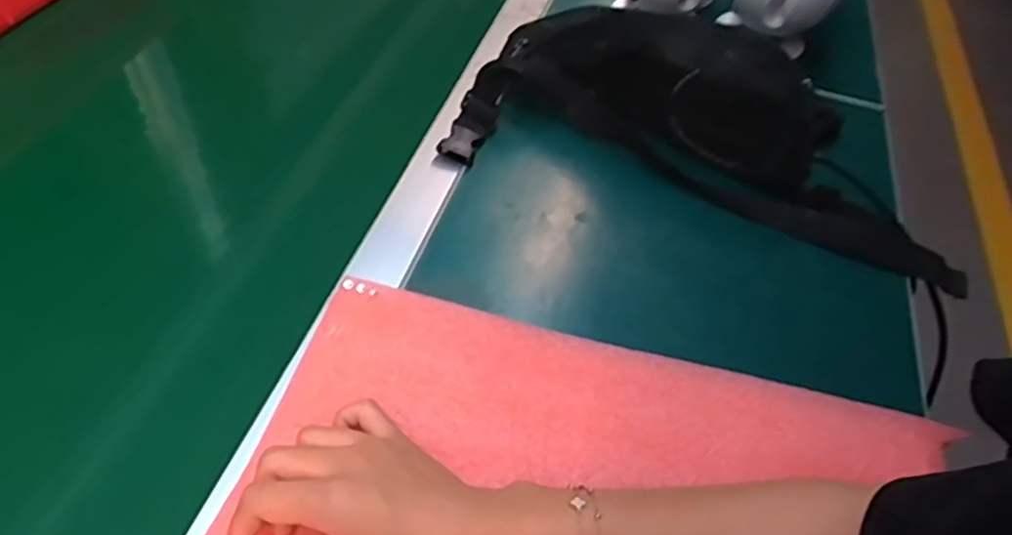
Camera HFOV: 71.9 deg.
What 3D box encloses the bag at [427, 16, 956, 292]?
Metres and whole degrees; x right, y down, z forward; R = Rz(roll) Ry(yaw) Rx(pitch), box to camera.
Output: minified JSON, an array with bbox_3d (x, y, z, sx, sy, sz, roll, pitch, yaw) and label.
[{"bbox_3d":[0.161,-0.120,0.551,0.386,0.103,0.142,16,49,7],"label":"bag"}]

